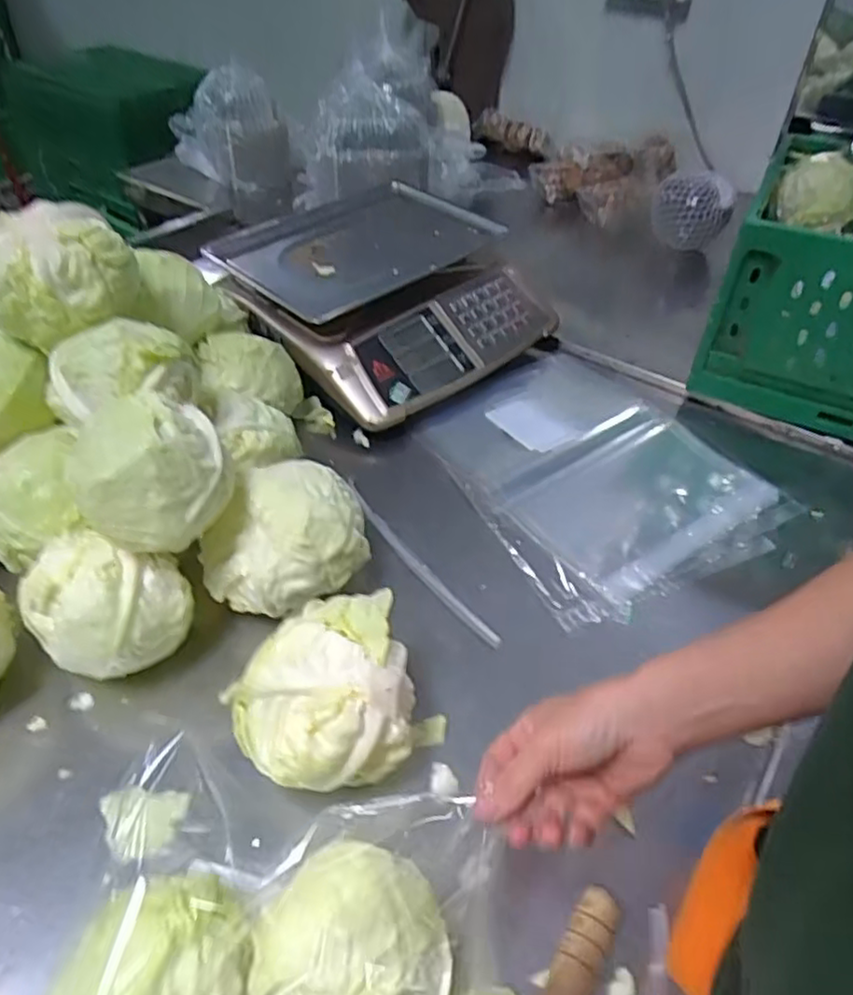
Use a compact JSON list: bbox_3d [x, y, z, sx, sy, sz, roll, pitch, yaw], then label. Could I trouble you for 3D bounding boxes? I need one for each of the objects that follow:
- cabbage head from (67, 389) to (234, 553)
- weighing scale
[{"bbox_3d":[-0.204,-0.023,0.511,0.111,0.089,0.106,-17,46,-20],"label":"cabbage head"},{"bbox_3d":[-0.058,-0.268,0.903,0.363,0.124,0.339,34,51,29],"label":"weighing scale"}]

